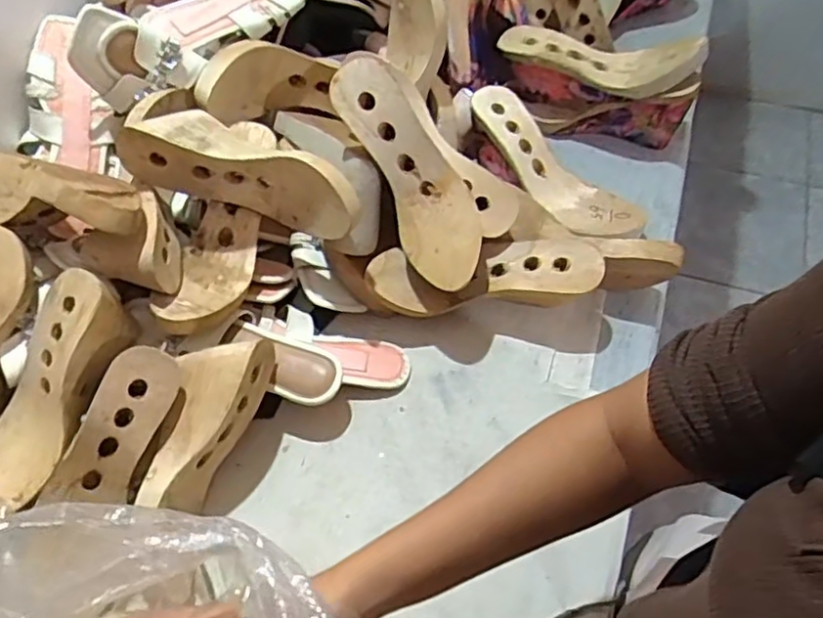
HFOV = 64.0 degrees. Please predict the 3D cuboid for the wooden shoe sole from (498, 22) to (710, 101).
[{"bbox_3d":[0.218,-0.303,0.775,0.231,0.043,0.065,24,62,18],"label":"wooden shoe sole"}]

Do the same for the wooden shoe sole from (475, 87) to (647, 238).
[{"bbox_3d":[0.160,-0.163,0.755,0.080,0.046,0.243,-38,78,-19],"label":"wooden shoe sole"}]

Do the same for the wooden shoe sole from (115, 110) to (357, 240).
[{"bbox_3d":[-0.153,-0.133,0.632,0.222,0.080,0.080,19,59,0],"label":"wooden shoe sole"}]

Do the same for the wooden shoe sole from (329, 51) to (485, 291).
[{"bbox_3d":[0.008,-0.138,0.645,0.099,0.055,0.230,-29,98,-14],"label":"wooden shoe sole"}]

